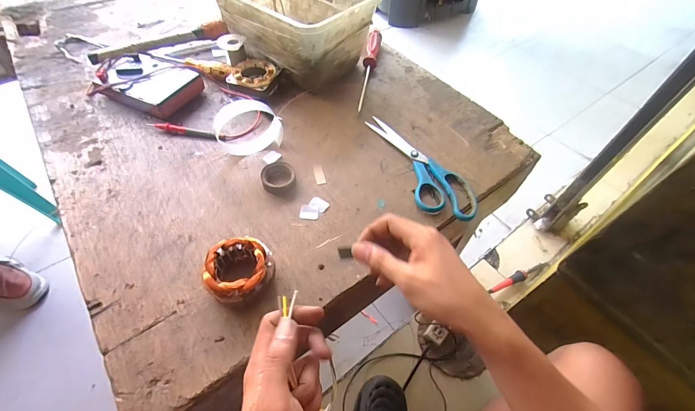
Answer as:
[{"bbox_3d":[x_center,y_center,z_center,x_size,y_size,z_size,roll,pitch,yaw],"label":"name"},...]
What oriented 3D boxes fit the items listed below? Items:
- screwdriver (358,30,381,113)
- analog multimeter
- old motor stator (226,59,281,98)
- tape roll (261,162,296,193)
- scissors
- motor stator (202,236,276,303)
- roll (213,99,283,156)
[{"bbox_3d":[0.040,-0.262,0.618,0.025,0.030,0.231,10,54,4],"label":"screwdriver"},{"bbox_3d":[-0.336,-0.204,0.545,0.160,0.038,0.112,25,56,14],"label":"analog multimeter"},{"bbox_3d":[-0.162,-0.222,0.575,0.078,0.032,0.078,2,58,-4],"label":"old motor stator"},{"bbox_3d":[-0.095,-0.040,0.452,0.045,0.015,0.043,2,54,-2],"label":"tape roll"},{"bbox_3d":[0.099,-0.063,0.486,0.078,0.014,0.230,-23,58,-19],"label":"scissors"},{"bbox_3d":[-0.118,0.075,0.359,0.073,0.042,0.070,-3,54,-5],"label":"motor stator"},{"bbox_3d":[-0.145,-0.114,0.476,0.097,0.067,0.043,-9,55,-10],"label":"roll"}]

